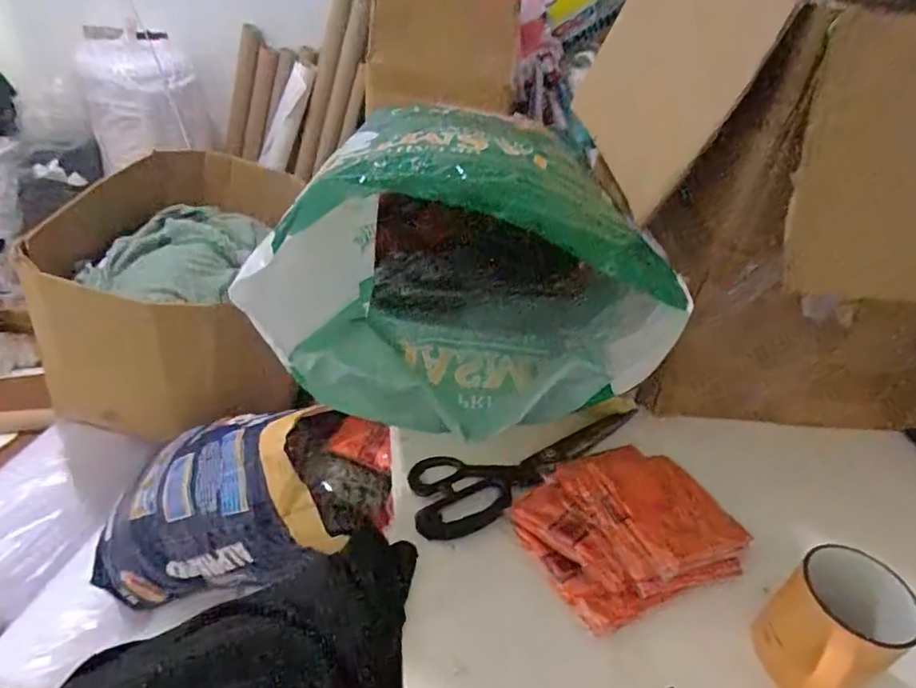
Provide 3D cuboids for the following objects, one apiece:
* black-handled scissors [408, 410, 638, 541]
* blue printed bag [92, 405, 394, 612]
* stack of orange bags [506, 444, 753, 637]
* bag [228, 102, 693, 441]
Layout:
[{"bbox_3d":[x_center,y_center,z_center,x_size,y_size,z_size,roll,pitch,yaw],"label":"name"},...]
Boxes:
[{"bbox_3d":[0.069,0.108,0.605,0.279,0.024,0.089,-23,48,-33],"label":"black-handled scissors"},{"bbox_3d":[-0.430,0.275,1.057,0.660,0.193,0.225,-26,29,26],"label":"blue printed bag"},{"bbox_3d":[0.155,0.158,0.529,0.184,0.039,0.146,-16,44,-27],"label":"stack of orange bags"},{"bbox_3d":[0.011,-0.076,0.570,0.300,0.226,0.291,8,38,0],"label":"bag"}]

